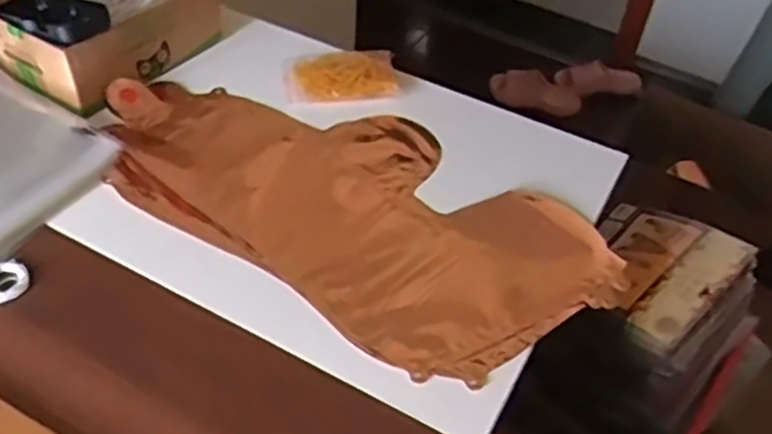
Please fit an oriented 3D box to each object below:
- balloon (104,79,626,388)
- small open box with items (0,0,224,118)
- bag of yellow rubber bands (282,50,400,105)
[{"bbox_3d":[-0.040,-0.021,0.607,0.438,0.018,0.213,28,49,22],"label":"balloon"},{"bbox_3d":[-0.267,-0.189,0.700,0.134,0.082,0.192,28,49,22],"label":"small open box with items"},{"bbox_3d":[-0.044,-0.136,0.708,0.107,0.022,0.071,-1,45,-5],"label":"bag of yellow rubber bands"}]

